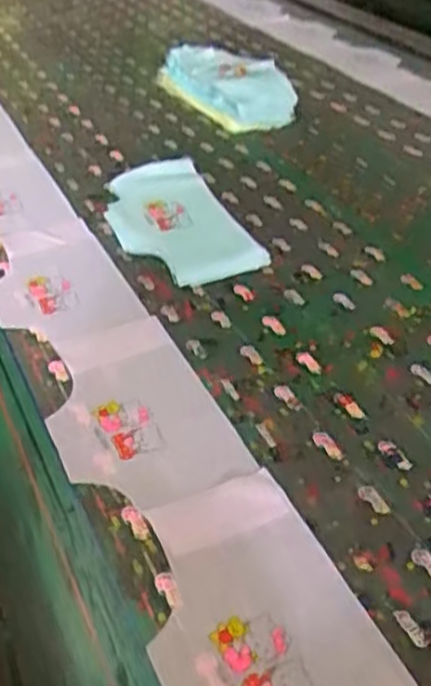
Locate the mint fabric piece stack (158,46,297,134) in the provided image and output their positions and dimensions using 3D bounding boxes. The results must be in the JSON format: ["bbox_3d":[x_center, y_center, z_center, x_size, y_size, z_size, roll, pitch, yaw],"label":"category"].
[{"bbox_3d":[-0.003,-0.520,1.431,0.135,0.084,0.375,-21,42,-25],"label":"mint fabric piece stack"}]

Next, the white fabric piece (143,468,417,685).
[{"bbox_3d":[0.030,0.216,0.564,0.160,0.009,0.263,-18,41,-17],"label":"white fabric piece"}]

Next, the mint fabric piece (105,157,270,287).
[{"bbox_3d":[-0.065,-0.184,1.042,0.166,0.016,0.345,-15,40,-15],"label":"mint fabric piece"}]

